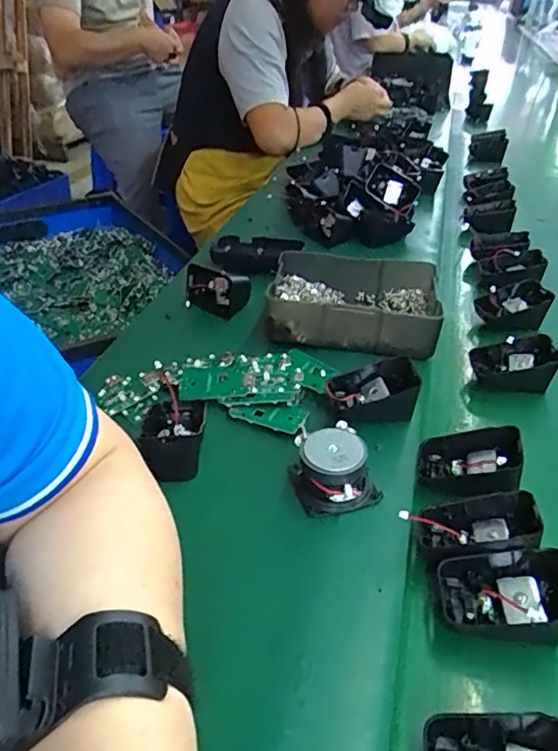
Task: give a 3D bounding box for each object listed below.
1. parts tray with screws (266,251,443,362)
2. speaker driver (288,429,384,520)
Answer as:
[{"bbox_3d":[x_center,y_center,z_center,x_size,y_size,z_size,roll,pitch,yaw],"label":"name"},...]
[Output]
[{"bbox_3d":[0.074,-0.075,0.557,0.165,0.042,0.129,8,37,10],"label":"parts tray with screws"},{"bbox_3d":[0.037,0.063,0.379,0.051,0.036,0.053,-12,38,-17],"label":"speaker driver"}]

